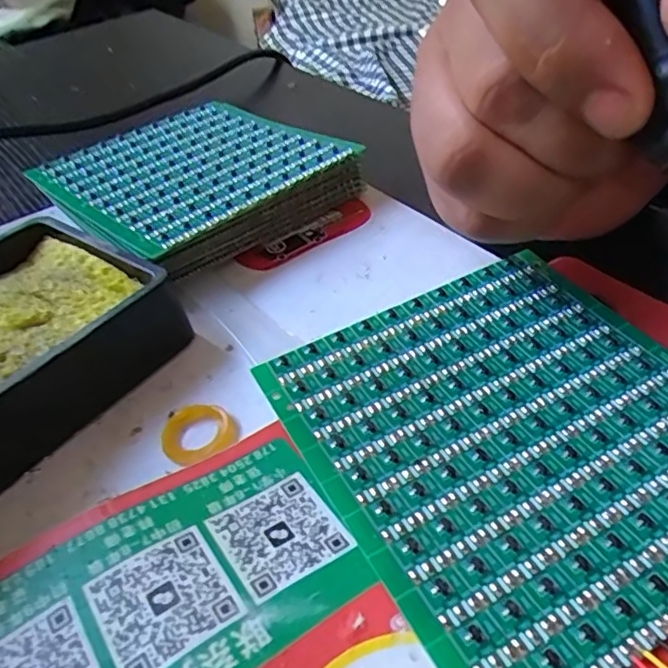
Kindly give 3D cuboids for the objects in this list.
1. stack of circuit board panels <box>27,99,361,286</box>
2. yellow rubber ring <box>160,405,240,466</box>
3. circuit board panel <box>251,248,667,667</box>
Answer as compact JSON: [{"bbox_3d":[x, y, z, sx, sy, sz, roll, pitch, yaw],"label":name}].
[{"bbox_3d":[-0.055,-0.059,0.242,0.096,0.022,0.096,-34,47,-28],"label":"stack of circuit board panels"},{"bbox_3d":[-0.035,0.025,0.157,0.019,0.004,0.018,-4,41,4],"label":"yellow rubber ring"},{"bbox_3d":[0.042,0.022,0.143,0.092,0.008,0.098,-24,43,-18],"label":"circuit board panel"}]

